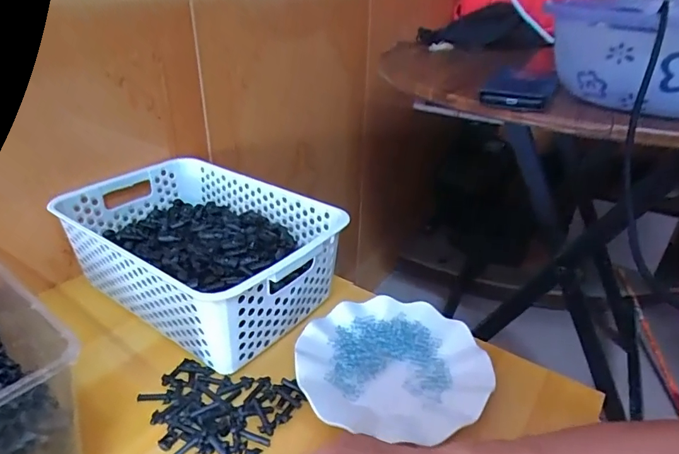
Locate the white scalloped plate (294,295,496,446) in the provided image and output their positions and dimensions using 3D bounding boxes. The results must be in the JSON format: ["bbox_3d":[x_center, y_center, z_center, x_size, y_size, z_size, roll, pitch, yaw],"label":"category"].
[{"bbox_3d":[0.052,0.134,0.464,0.182,0.021,0.168,1,29,-1],"label":"white scalloped plate"}]

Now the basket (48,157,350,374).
[{"bbox_3d":[-0.161,0.027,0.553,0.303,0.115,0.199,22,35,32],"label":"basket"}]

